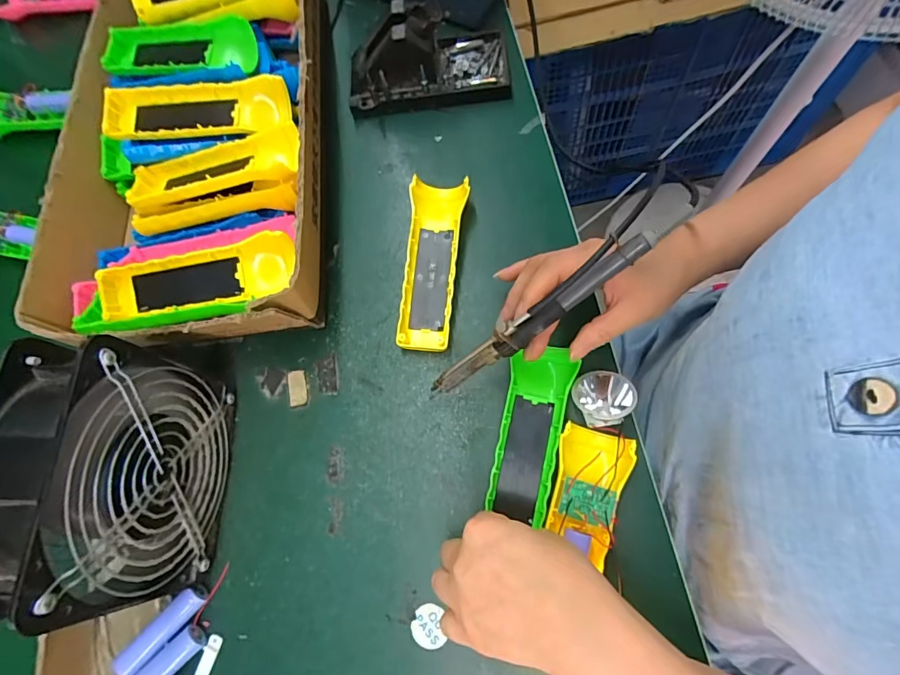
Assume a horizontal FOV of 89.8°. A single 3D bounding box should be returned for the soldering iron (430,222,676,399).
[{"bbox_3d":[0.055,-0.013,0.298,0.185,0.021,0.018,-38,72,21],"label":"soldering iron"}]

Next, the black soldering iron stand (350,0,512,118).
[{"bbox_3d":[-0.022,-0.272,0.428,0.155,0.073,0.077,-3,73,4],"label":"black soldering iron stand"}]

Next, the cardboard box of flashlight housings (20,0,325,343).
[{"bbox_3d":[-0.225,-0.193,0.407,0.226,0.098,0.415,-5,72,4],"label":"cardboard box of flashlight housings"}]

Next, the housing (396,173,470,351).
[{"bbox_3d":[-0.016,-0.065,0.387,0.048,0.027,0.154,5,74,8],"label":"housing"}]

